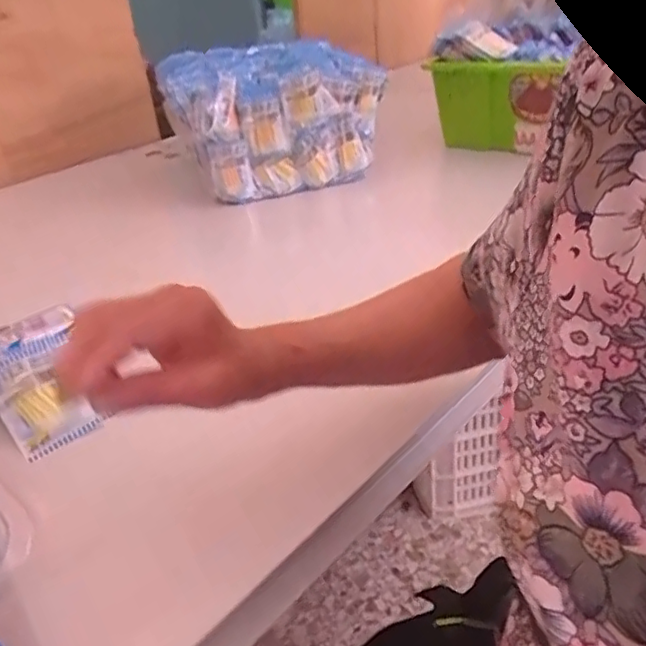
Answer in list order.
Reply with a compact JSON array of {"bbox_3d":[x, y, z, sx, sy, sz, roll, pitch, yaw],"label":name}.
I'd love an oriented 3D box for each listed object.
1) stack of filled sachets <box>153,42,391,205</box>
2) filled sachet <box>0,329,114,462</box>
[{"bbox_3d":[-0.104,-0.373,1.090,0.306,0.200,0.367,-17,32,-17],"label":"stack of filled sachets"},{"bbox_3d":[-0.251,0.066,0.533,0.076,0.018,0.123,-38,60,-11],"label":"filled sachet"}]

